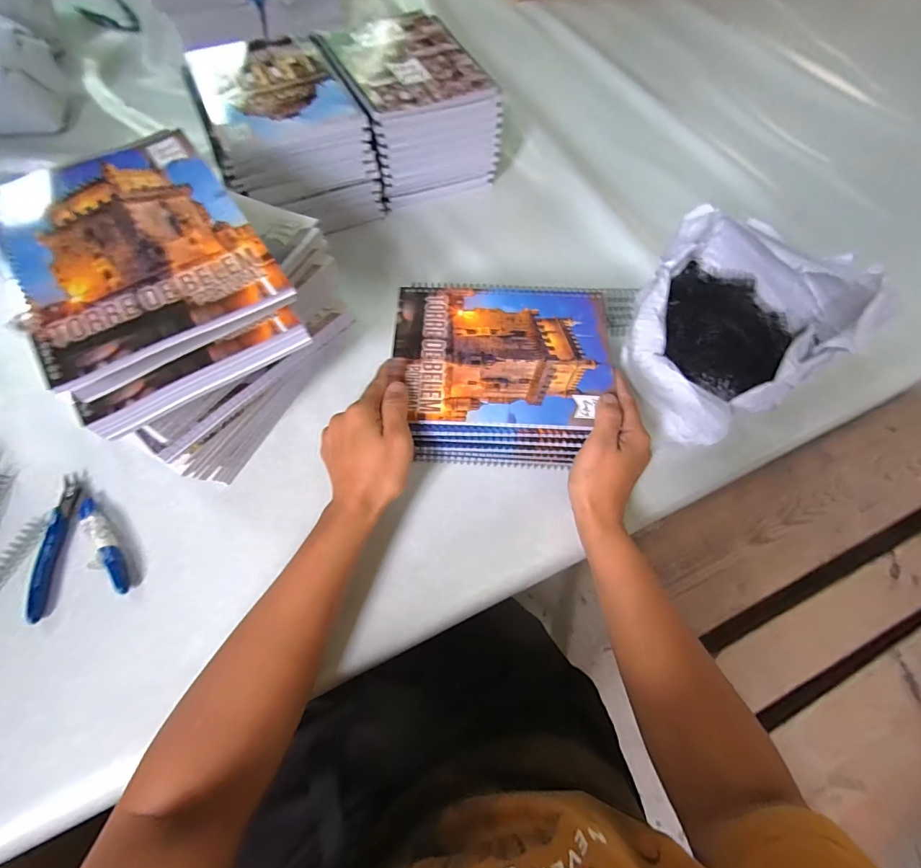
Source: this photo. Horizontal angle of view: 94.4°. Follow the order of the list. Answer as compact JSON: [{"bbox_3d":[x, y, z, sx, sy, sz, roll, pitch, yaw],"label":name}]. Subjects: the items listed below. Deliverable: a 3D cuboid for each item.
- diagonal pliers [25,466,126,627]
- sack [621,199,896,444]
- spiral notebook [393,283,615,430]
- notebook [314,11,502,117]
[{"bbox_3d":[-0.319,0.084,0.356,0.067,0.012,0.117,-19,67,-11],"label":"diagonal pliers"},{"bbox_3d":[0.252,-0.113,0.418,0.213,0.100,0.187,-28,69,-15],"label":"sack"},{"bbox_3d":[0.038,-0.075,0.383,0.191,0.007,0.150,4,64,-1],"label":"spiral notebook"},{"bbox_3d":[-0.070,-0.442,0.504,0.155,0.008,0.200,-24,69,-13],"label":"notebook"}]

